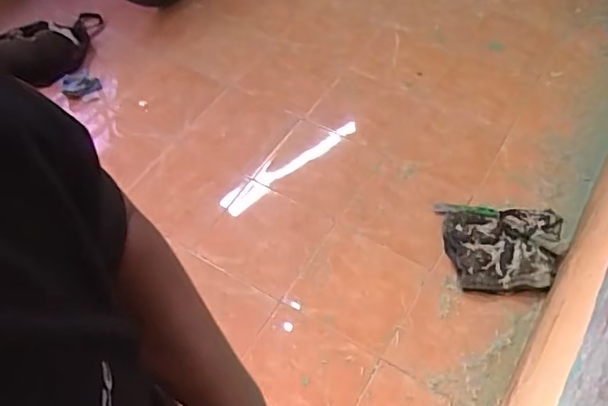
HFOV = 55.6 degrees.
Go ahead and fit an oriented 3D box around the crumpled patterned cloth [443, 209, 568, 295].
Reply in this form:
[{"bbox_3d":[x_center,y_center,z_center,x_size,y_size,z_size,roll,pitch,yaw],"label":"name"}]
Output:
[{"bbox_3d":[0.583,0.134,1.644,0.337,0.024,0.269,-2,54,-2],"label":"crumpled patterned cloth"}]

